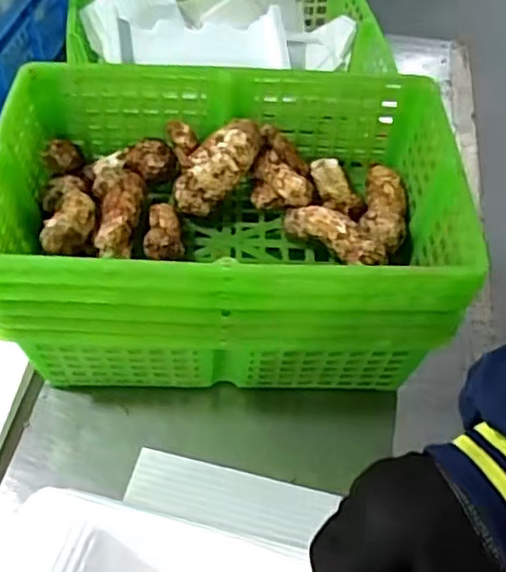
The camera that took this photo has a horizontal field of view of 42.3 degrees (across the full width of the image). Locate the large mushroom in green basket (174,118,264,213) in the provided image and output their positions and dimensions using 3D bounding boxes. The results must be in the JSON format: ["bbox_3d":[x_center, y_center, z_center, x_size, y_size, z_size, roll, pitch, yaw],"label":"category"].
[{"bbox_3d":[-0.030,-0.098,0.538,0.091,0.030,0.033,-47,58,13],"label":"large mushroom in green basket"}]

